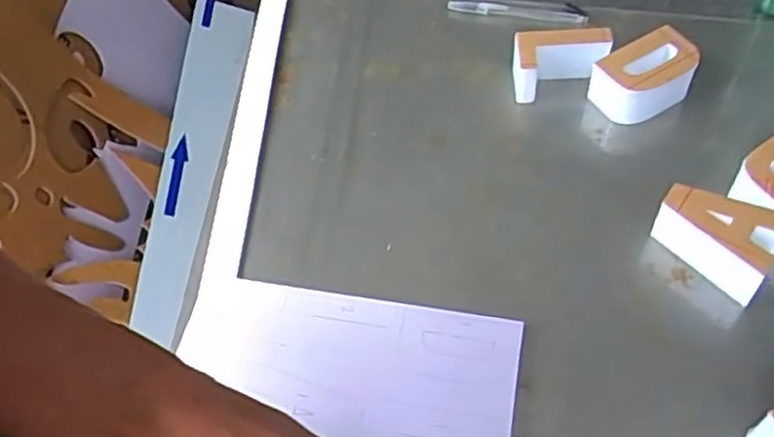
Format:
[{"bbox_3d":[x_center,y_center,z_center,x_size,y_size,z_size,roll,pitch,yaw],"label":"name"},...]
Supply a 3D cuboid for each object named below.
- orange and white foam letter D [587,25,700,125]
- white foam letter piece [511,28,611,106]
[{"bbox_3d":[0.226,-0.121,0.631,0.090,0.046,0.058,-27,58,-14],"label":"orange and white foam letter D"},{"bbox_3d":[0.156,-0.139,0.647,0.085,0.045,0.052,3,56,6],"label":"white foam letter piece"}]

